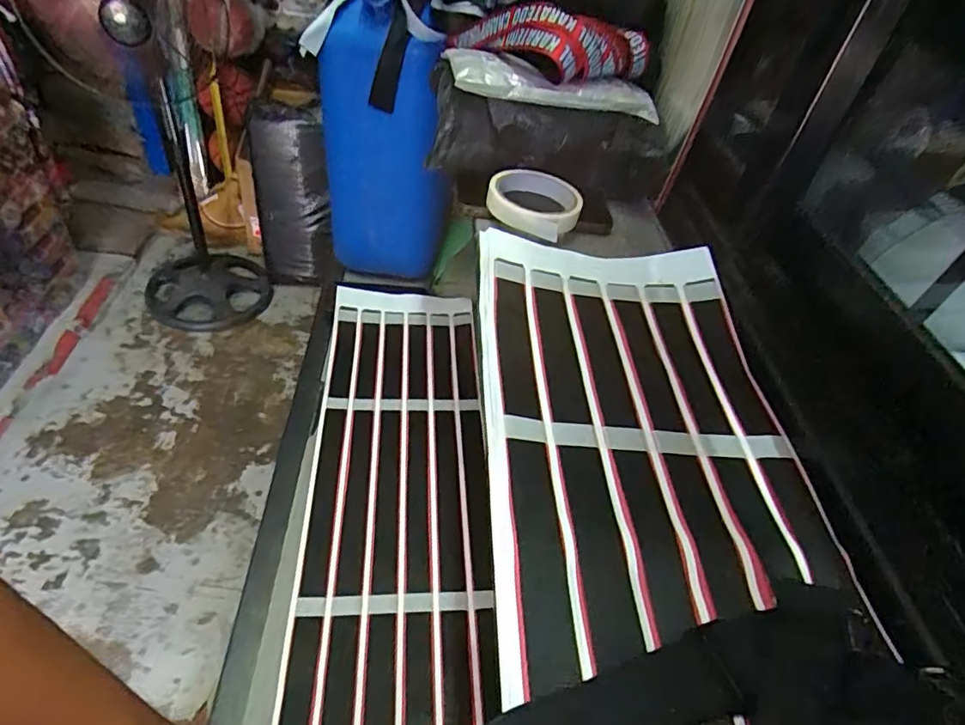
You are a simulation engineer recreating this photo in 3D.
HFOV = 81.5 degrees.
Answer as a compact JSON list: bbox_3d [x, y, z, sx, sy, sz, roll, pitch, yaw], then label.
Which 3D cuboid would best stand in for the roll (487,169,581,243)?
[{"bbox_3d":[0.052,-0.162,0.556,0.090,0.025,0.105,16,44,4],"label":"roll"}]

